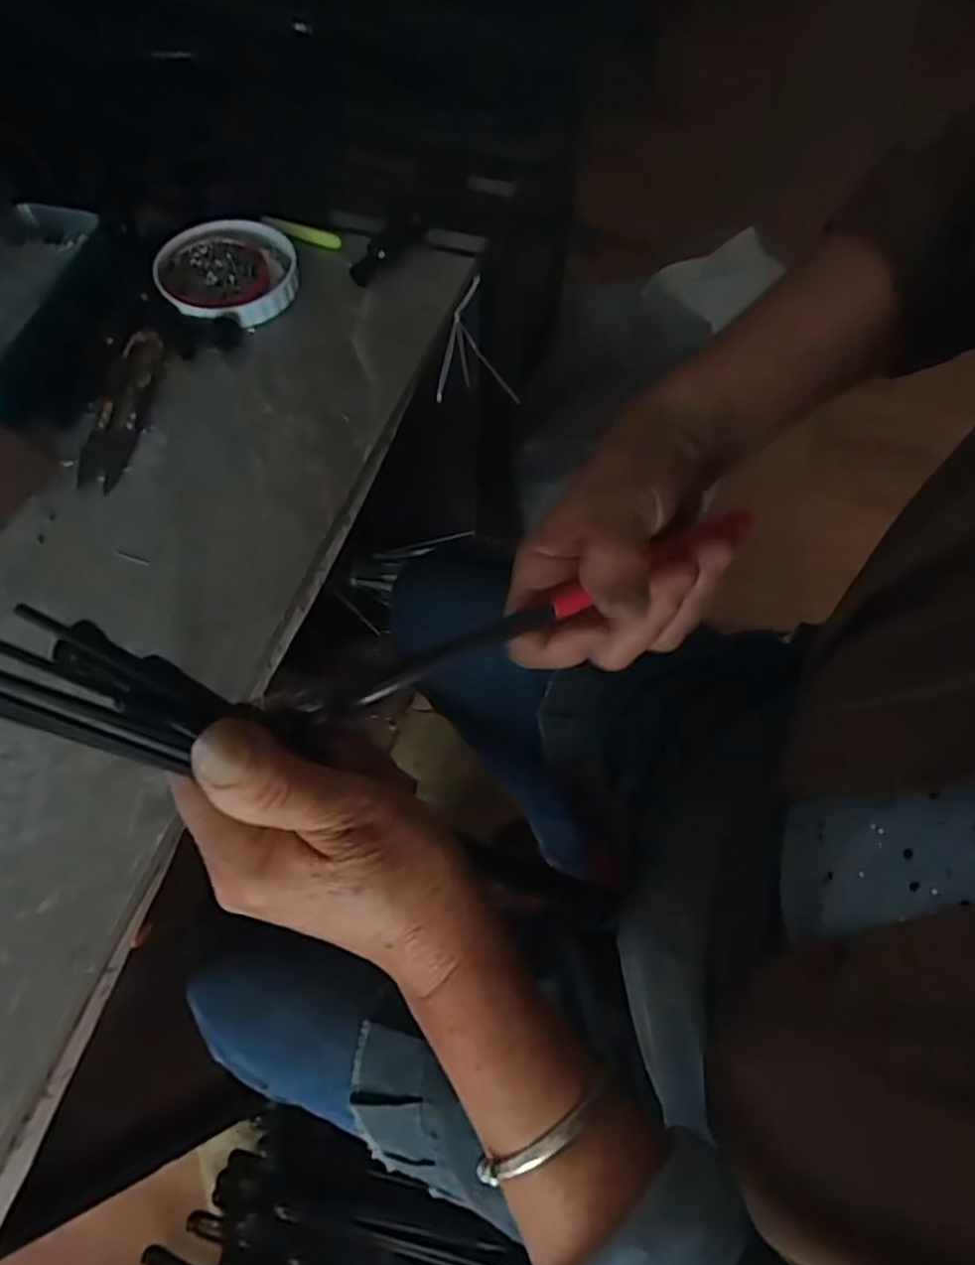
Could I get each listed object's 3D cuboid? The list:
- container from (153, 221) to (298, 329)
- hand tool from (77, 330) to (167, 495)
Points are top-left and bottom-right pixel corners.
[{"bbox_3d":[-0.168,-0.234,0.451,0.086,0.014,0.087,-8,64,-5],"label":"container"},{"bbox_3d":[-0.210,-0.131,0.402,0.028,0.008,0.109,3,63,0],"label":"hand tool"}]

